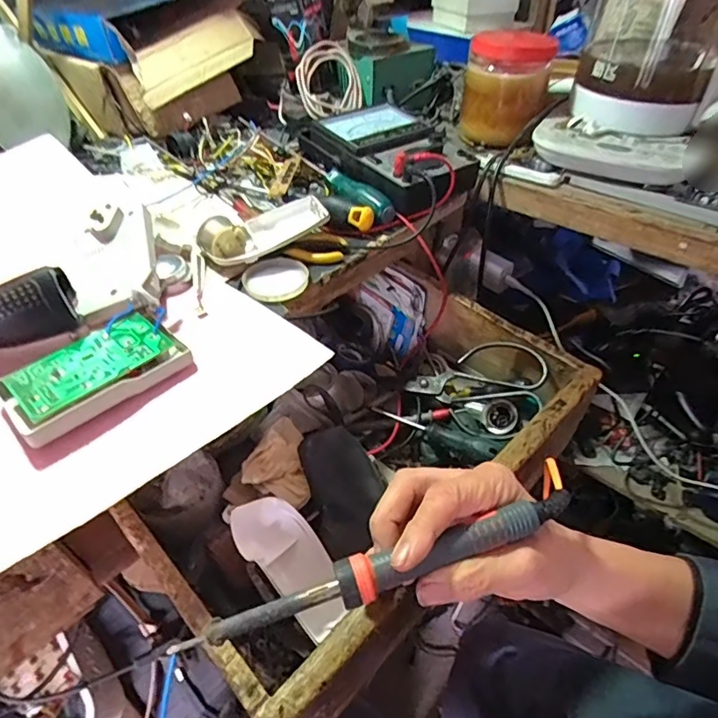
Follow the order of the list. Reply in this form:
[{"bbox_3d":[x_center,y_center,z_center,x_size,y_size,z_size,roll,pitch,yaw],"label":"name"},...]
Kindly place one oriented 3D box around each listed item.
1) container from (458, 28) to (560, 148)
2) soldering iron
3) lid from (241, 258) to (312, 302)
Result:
[{"bbox_3d":[0.169,-0.312,0.584,0.093,0.104,0.077,10,47,9],"label":"container"},{"bbox_3d":[0.017,0.115,0.283,0.231,0.020,0.023,-17,53,-9],"label":"soldering iron"},{"bbox_3d":[-0.073,-0.071,0.449,0.052,0.004,0.057,0,43,0],"label":"lid"}]

